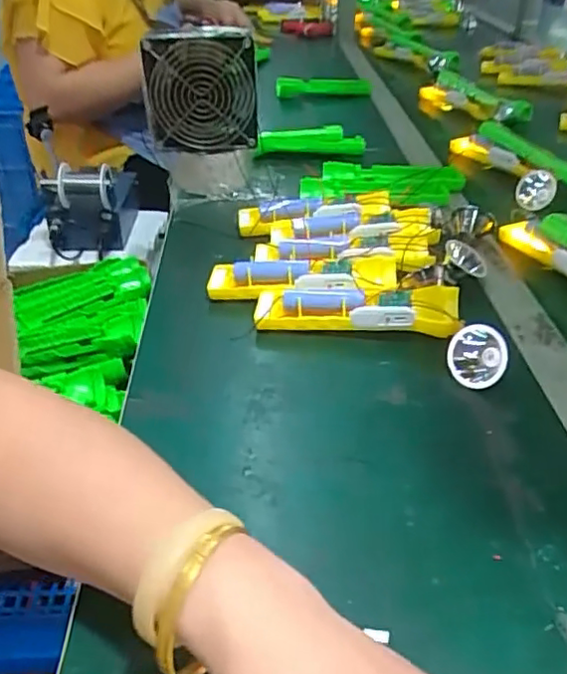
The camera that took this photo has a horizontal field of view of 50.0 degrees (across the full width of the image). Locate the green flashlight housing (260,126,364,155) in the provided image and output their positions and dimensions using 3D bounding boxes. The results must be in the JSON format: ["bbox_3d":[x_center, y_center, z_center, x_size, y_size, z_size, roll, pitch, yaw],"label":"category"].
[{"bbox_3d":[0.039,-0.260,0.813,0.137,0.033,0.031,1,35,7],"label":"green flashlight housing"}]

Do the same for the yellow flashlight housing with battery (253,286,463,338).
[{"bbox_3d":[0.060,-0.022,0.496,0.159,0.034,0.047,4,36,8],"label":"yellow flashlight housing with battery"}]

